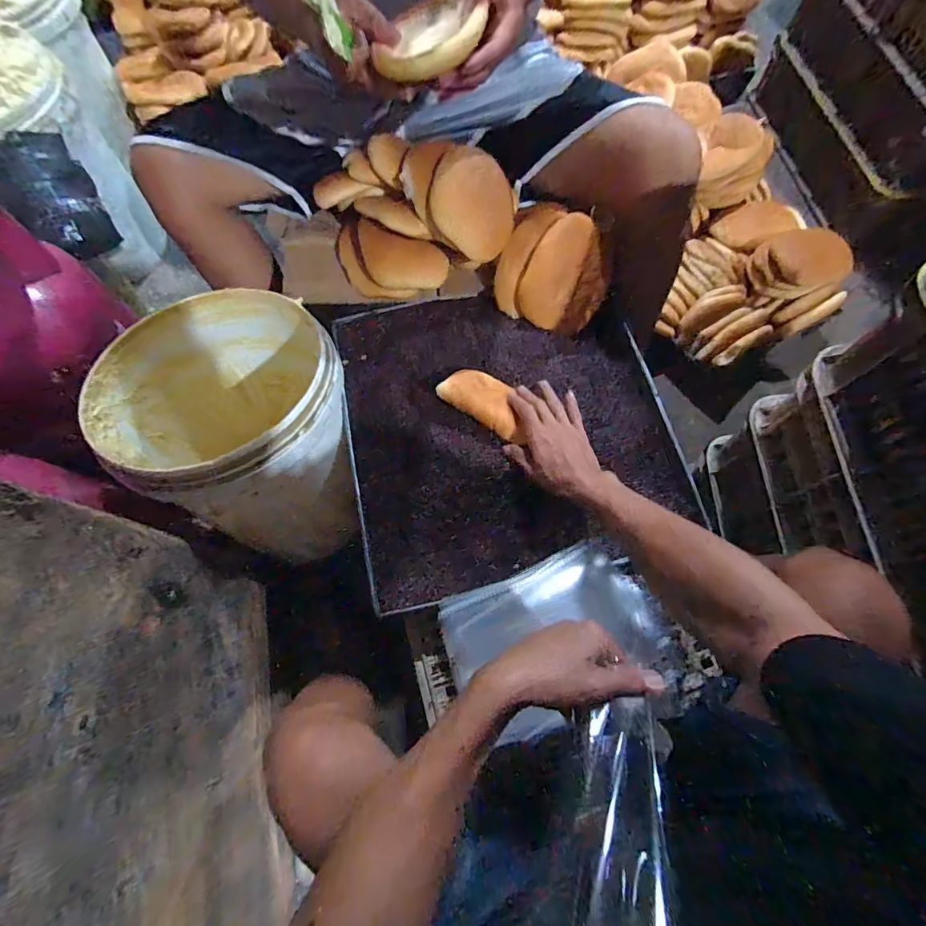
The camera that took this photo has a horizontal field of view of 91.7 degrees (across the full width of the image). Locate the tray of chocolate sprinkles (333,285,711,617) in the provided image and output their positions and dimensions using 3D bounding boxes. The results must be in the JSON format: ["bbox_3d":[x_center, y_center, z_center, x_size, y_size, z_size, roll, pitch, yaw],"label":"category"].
[{"bbox_3d":[0.062,-0.052,0.638,0.429,0.062,0.415,-11,70,-3],"label":"tray of chocolate sprinkles"}]

